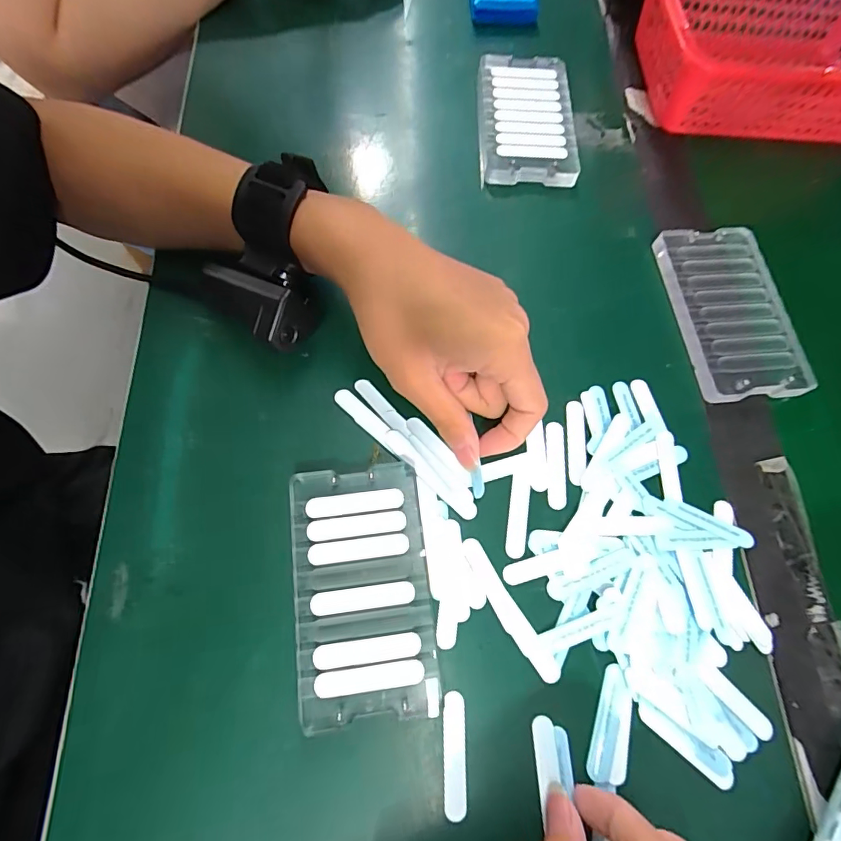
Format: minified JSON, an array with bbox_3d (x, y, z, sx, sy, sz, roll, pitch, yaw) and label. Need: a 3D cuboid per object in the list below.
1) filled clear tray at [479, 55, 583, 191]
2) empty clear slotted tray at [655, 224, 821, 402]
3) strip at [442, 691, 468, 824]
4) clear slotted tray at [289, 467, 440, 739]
[{"bbox_3d":[0.080,-0.230,0.358,0.070,0.014,0.121,0,70,-1],"label":"filled clear tray"},{"bbox_3d":[0.203,-0.072,0.306,0.068,0.010,0.121,-4,70,-2],"label":"empty clear slotted tray"},{"bbox_3d":[0.016,0.158,0.222,0.012,0.006,0.051,0,70,-1],"label":"strip"},{"bbox_3d":[-0.030,0.085,0.240,0.066,0.013,0.121,-7,70,-3],"label":"clear slotted tray"}]

